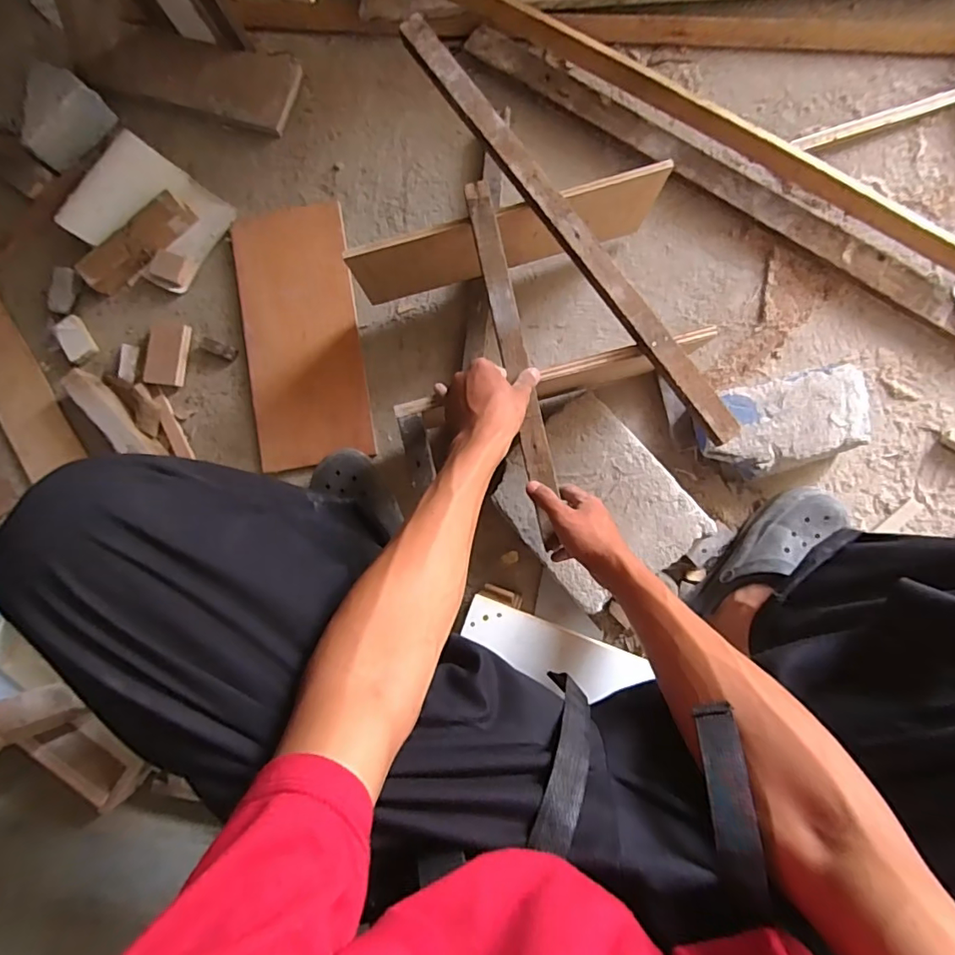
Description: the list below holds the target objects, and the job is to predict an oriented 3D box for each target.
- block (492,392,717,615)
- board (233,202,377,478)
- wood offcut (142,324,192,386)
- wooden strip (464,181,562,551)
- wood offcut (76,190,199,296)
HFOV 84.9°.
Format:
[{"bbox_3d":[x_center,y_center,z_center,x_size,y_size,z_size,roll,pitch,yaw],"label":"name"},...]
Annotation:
[{"bbox_3d":[0.157,0.030,0.718,0.214,0.073,0.253,-40,84,1],"label":"block"},{"bbox_3d":[-0.270,-0.221,0.799,0.177,0.021,0.398,-10,86,5],"label":"board"},{"bbox_3d":[-0.483,-0.191,0.811,0.067,0.013,0.095,8,88,6],"label":"wood offcut"},{"bbox_3d":[0.042,-0.133,0.584,0.030,0.017,0.413,-12,87,5],"label":"wooden strip"},{"bbox_3d":[-0.527,-0.361,0.807,0.188,0.017,0.061,-43,108,-1],"label":"wood offcut"}]

